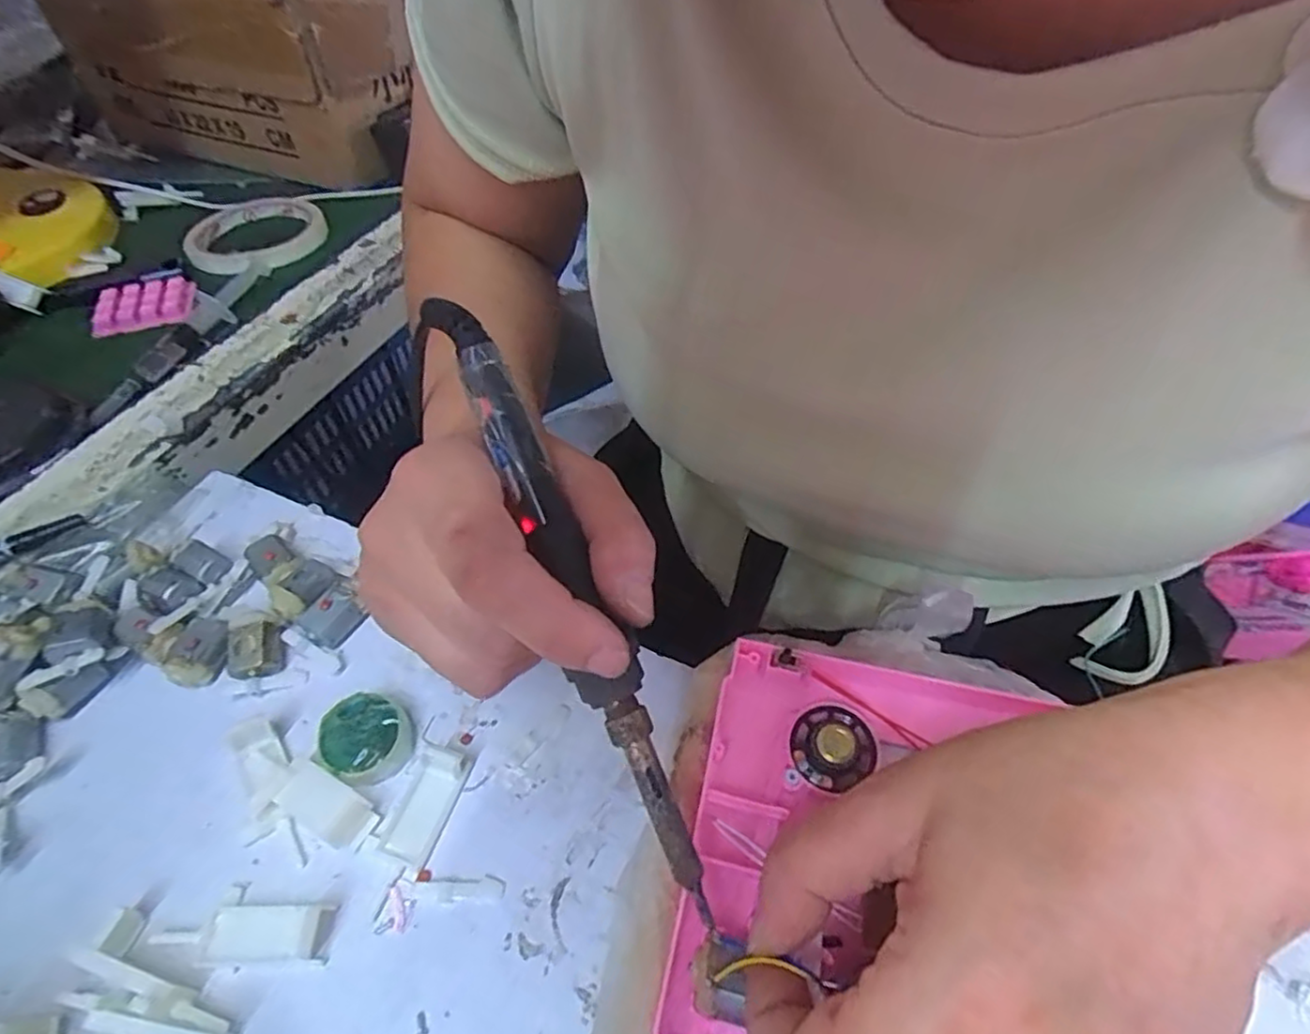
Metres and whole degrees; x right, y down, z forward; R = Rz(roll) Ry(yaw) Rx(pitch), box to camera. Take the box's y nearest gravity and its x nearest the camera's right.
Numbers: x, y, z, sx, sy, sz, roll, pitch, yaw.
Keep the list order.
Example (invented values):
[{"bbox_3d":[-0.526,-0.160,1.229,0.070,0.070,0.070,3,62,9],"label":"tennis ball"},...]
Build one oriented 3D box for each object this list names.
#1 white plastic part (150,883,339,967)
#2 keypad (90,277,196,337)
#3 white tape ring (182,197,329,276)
[{"bbox_3d":[-0.141,0.138,0.229,0.058,0.011,0.023,-1,51,0],"label":"white plastic part"},{"bbox_3d":[-0.348,-0.146,0.457,0.058,0.008,0.051,-12,52,-8],"label":"keypad"},{"bbox_3d":[-0.307,-0.218,0.514,0.106,0.013,0.100,-1,51,1],"label":"white tape ring"}]

